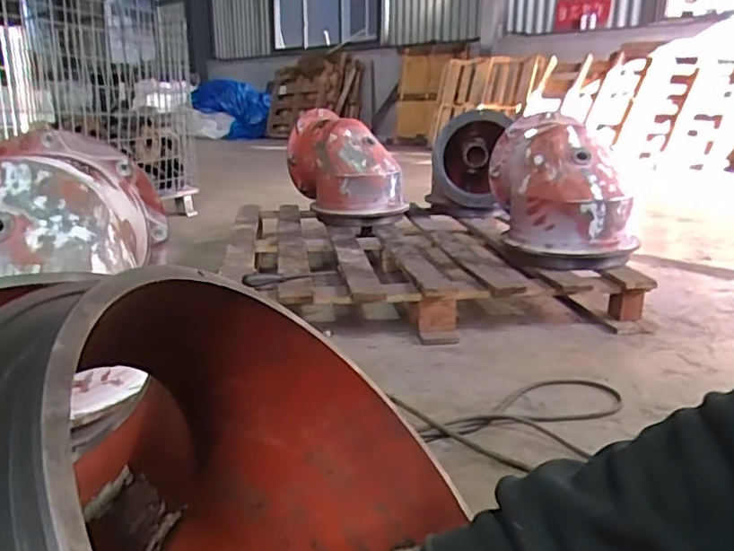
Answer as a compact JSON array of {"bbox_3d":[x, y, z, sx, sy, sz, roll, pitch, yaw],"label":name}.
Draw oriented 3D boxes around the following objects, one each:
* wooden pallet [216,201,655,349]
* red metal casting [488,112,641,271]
[{"bbox_3d":[0.100,-0.081,1.885,1.026,0.153,1.163,0,18,-8],"label":"wooden pallet"},{"bbox_3d":[0.513,-0.228,1.584,0.280,0.339,0.340,-1,17,-7],"label":"red metal casting"}]

